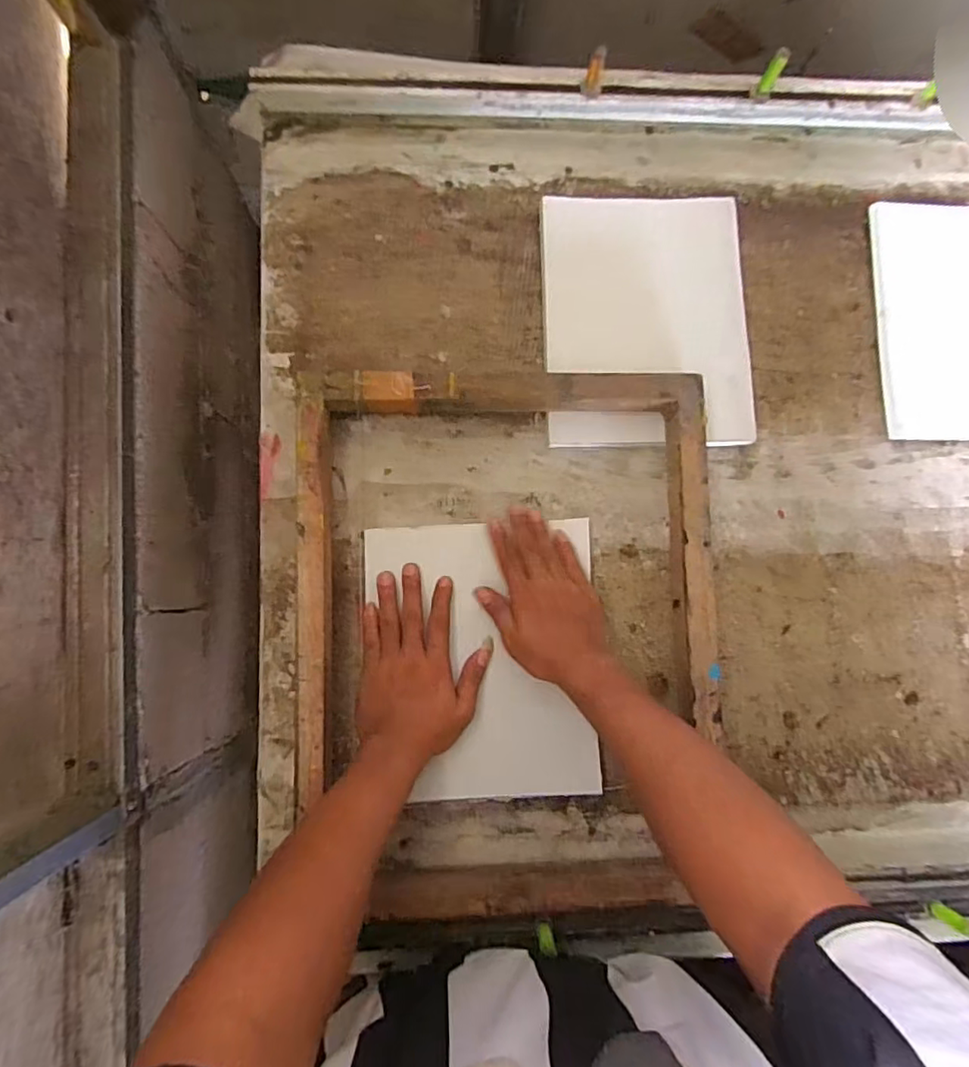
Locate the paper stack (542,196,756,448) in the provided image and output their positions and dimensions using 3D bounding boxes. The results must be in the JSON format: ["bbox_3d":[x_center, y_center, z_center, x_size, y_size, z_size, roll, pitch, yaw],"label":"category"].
[{"bbox_3d":[0.176,-0.228,0.643,0.216,0.021,0.265,-3,90,0],"label":"paper stack"}]

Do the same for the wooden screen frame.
[{"bbox_3d":[0.024,0.096,0.586,0.403,0.072,0.508,0,85,-1],"label":"wooden screen frame"}]

